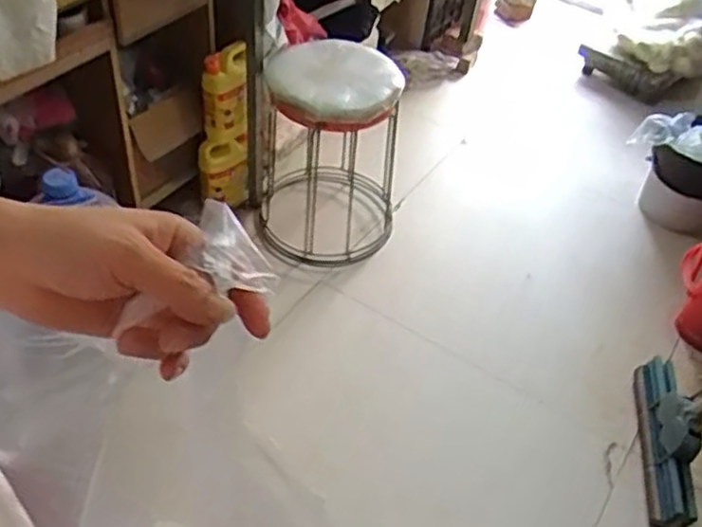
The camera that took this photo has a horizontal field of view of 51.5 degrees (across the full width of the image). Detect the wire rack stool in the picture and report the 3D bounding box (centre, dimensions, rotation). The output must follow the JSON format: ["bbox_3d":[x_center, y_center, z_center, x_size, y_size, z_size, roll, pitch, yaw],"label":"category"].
[{"bbox_3d":[-0.046,-0.261,1.814,0.342,0.505,0.342,7,45,0],"label":"wire rack stool"}]

